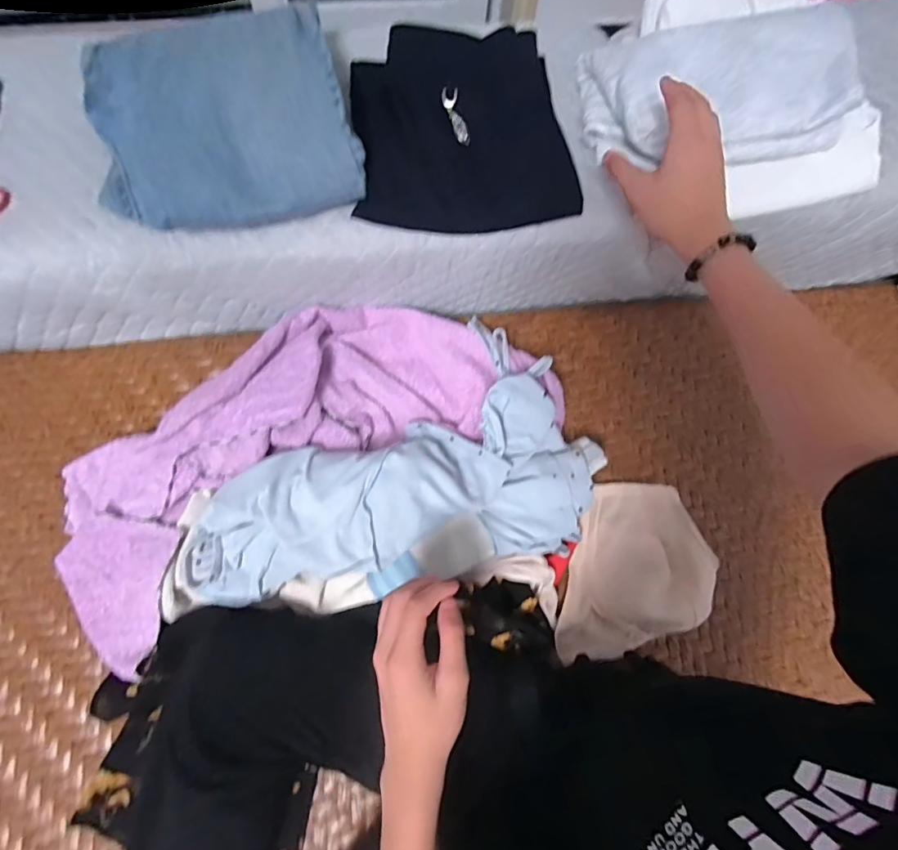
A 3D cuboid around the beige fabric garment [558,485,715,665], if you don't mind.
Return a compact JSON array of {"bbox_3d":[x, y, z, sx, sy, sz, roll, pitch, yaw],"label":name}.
[{"bbox_3d":[0.230,0.183,0.550,0.165,0.036,0.225,18,75,3],"label":"beige fabric garment"}]

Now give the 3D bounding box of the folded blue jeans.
[{"bbox_3d":[-0.222,-0.305,0.470,0.238,0.072,0.221,-13,75,-5],"label":"folded blue jeans"}]

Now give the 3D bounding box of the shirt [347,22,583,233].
[{"bbox_3d":[0.015,-0.314,0.489,0.223,0.052,0.208,-6,77,-5],"label":"shirt"}]

